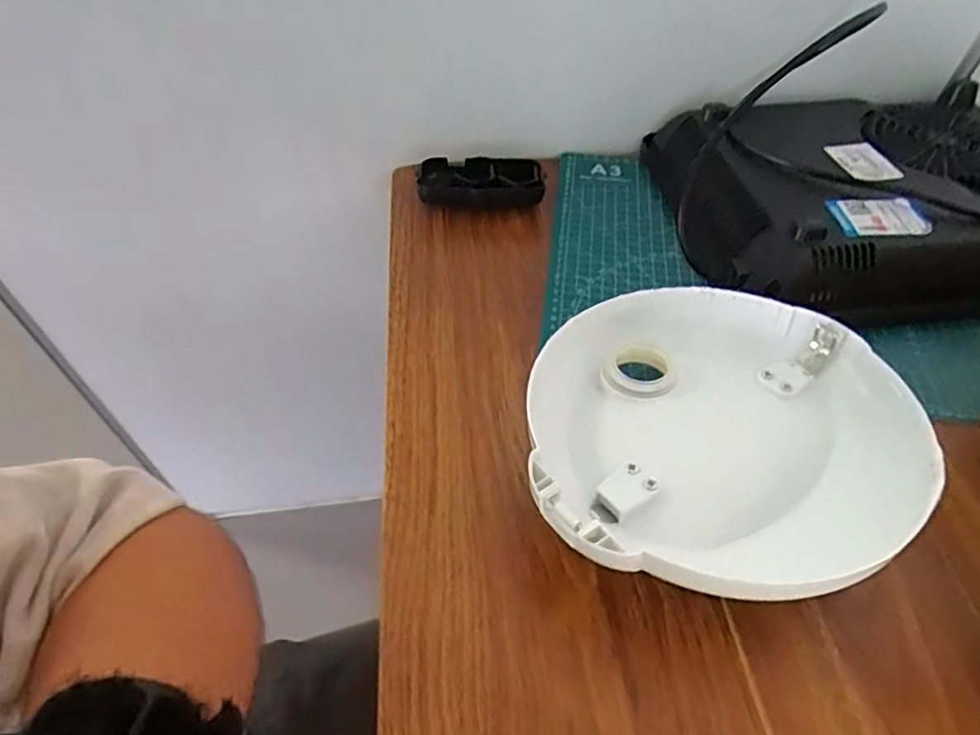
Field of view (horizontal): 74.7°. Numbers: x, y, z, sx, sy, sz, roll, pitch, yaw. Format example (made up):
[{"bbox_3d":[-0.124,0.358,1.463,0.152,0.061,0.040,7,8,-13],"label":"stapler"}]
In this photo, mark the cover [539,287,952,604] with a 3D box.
[{"bbox_3d":[0.124,0.039,0.363,0.194,0.064,0.200,11,48,9],"label":"cover"}]

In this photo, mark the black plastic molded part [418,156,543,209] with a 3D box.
[{"bbox_3d":[-0.008,-0.160,0.556,0.106,0.025,0.050,3,47,2],"label":"black plastic molded part"}]

